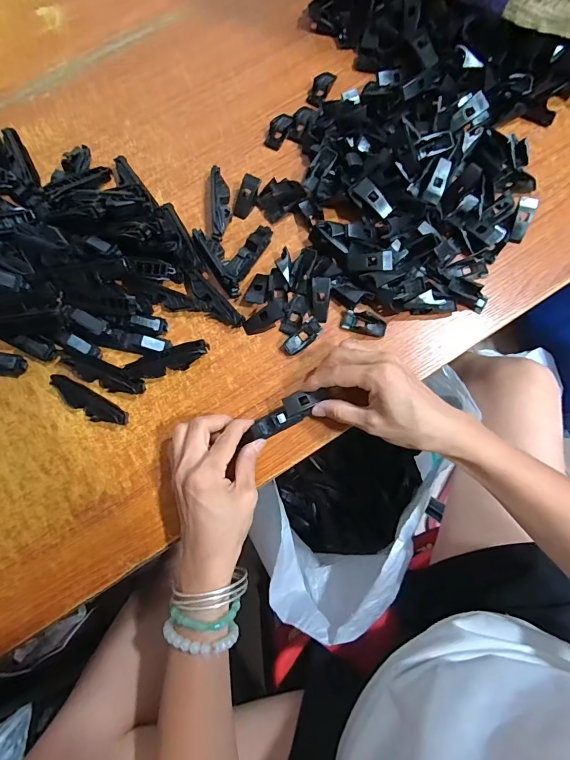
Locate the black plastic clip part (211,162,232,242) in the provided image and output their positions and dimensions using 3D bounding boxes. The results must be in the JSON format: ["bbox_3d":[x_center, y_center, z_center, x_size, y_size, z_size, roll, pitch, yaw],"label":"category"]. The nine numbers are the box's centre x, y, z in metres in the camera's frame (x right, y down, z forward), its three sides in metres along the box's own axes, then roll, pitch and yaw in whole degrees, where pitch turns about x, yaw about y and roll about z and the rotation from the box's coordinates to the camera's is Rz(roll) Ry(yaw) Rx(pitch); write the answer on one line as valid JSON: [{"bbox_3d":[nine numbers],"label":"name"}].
[{"bbox_3d":[-0.065,-0.178,0.392,0.018,0.018,0.078,-2,79,0],"label":"black plastic clip part"}]

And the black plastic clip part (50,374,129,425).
[{"bbox_3d":[-0.182,0.021,0.353,0.077,0.014,0.022,31,81,6],"label":"black plastic clip part"}]

